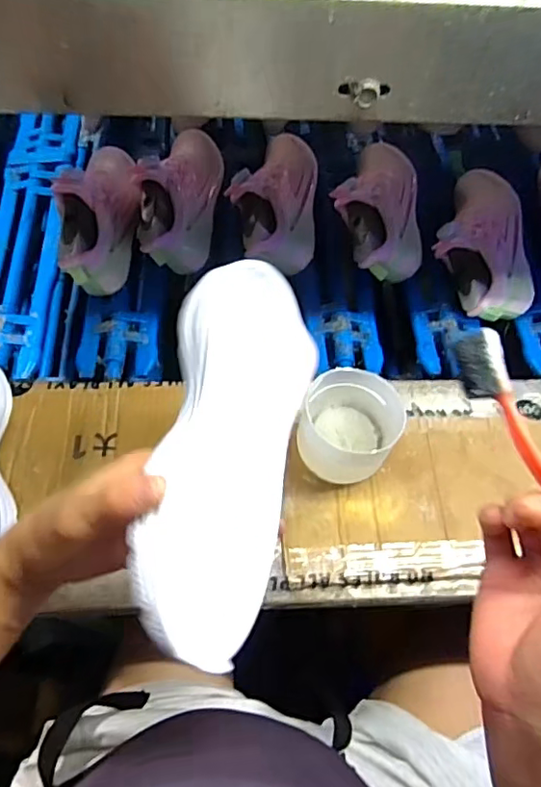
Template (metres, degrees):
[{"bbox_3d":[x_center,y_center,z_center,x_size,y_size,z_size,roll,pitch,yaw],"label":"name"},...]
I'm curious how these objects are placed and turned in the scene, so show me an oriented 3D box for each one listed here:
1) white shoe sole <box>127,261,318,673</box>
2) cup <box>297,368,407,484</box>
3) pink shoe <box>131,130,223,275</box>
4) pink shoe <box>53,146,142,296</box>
[{"bbox_3d":[-0.021,0.028,0.333,0.091,0.038,0.242,19,70,-23],"label":"white shoe sole"},{"bbox_3d":[0.075,0.036,0.541,0.089,0.092,0.087,2,57,-2],"label":"cup"},{"bbox_3d":[-0.121,-0.275,0.729,0.100,0.059,0.231,7,57,1],"label":"pink shoe"},{"bbox_3d":[-0.217,-0.245,0.708,0.095,0.111,0.248,-9,58,-9],"label":"pink shoe"}]

